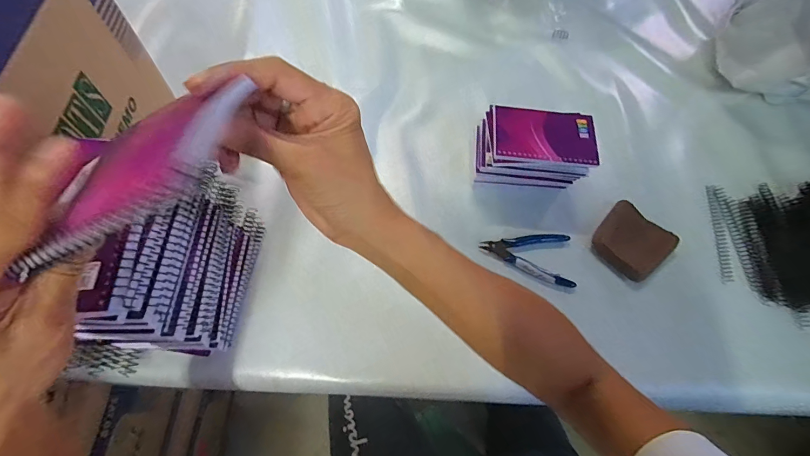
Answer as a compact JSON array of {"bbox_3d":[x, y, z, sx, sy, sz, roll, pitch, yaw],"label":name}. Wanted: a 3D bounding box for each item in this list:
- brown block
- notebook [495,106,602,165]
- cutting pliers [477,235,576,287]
[{"bbox_3d":[0.301,0.016,0.502,0.095,0.018,0.086,-39,74,-20],"label":"brown block"},{"bbox_3d":[0.179,-0.121,0.484,0.127,0.010,0.083,4,65,-3],"label":"notebook"},{"bbox_3d":[0.157,0.034,0.491,0.117,0.011,0.070,8,65,-1],"label":"cutting pliers"}]

